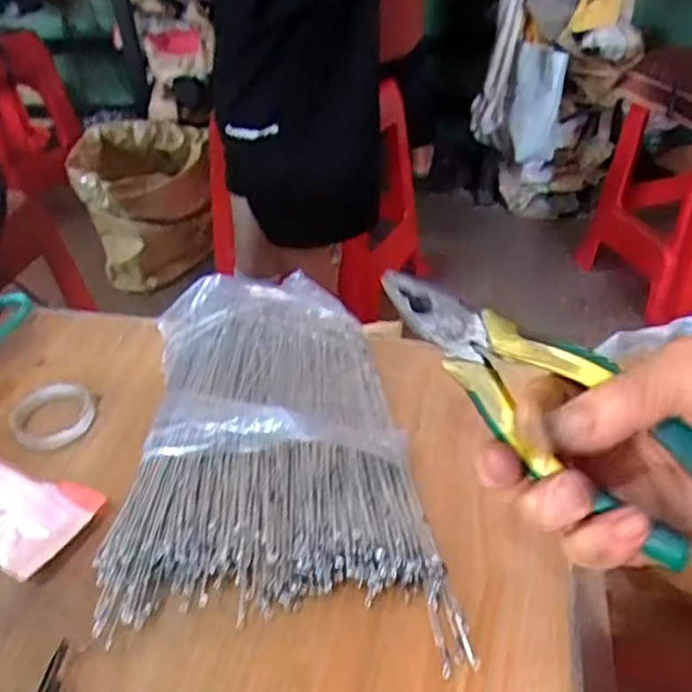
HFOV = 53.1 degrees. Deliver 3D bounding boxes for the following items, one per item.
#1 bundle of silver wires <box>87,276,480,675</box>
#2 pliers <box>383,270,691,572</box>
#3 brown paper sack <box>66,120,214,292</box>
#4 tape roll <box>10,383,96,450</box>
[{"bbox_3d":[-0.039,0.043,0.372,0.153,0.042,0.242,-4,37,-2],"label":"bundle of silver wires"},{"bbox_3d":[0.075,0.016,0.278,0.149,0.046,0.020,34,8,27],"label":"pliers"},{"bbox_3d":[-0.492,-0.357,1.756,0.336,0.330,0.273,-13,38,-13],"label":"brown paper sack"},{"bbox_3d":[-0.173,0.042,0.410,0.045,0.014,0.045,-11,38,-11],"label":"tape roll"}]

